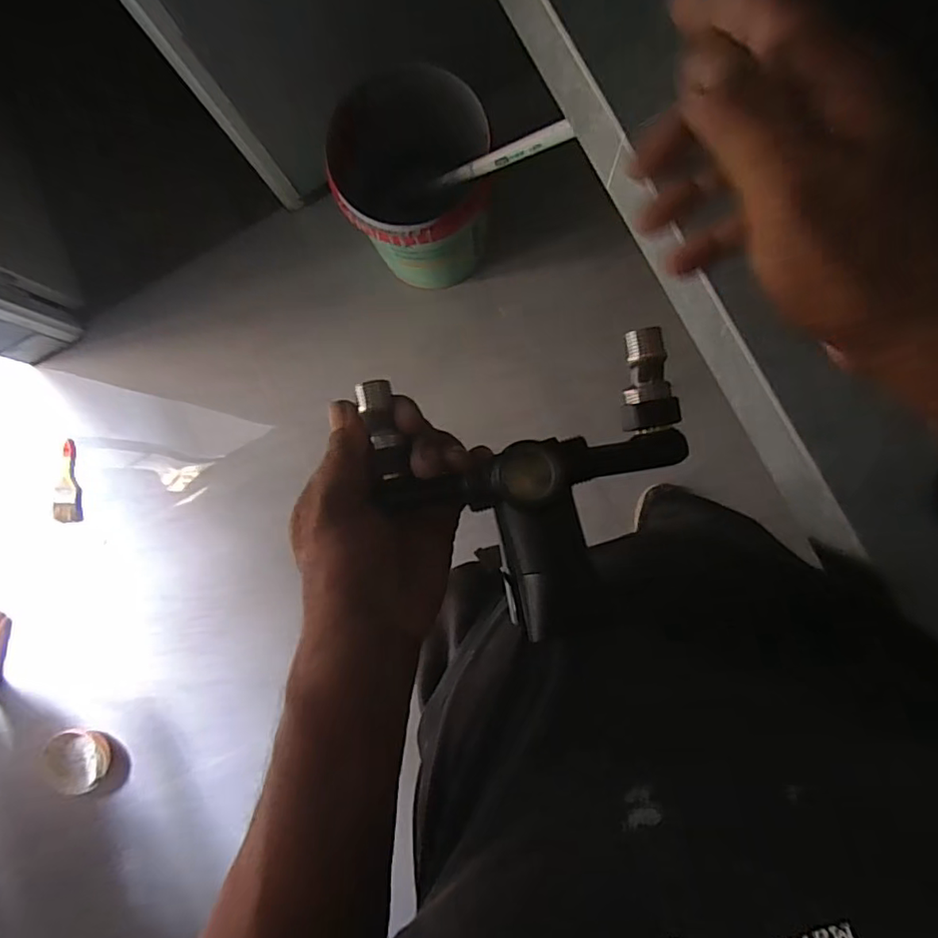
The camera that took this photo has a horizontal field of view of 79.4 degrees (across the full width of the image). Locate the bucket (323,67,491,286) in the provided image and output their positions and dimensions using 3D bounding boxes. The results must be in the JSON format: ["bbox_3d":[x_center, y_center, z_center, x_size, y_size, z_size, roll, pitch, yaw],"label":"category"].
[{"bbox_3d":[-0.106,-0.577,1.185,0.300,0.315,0.305,2,88,4],"label":"bucket"}]

